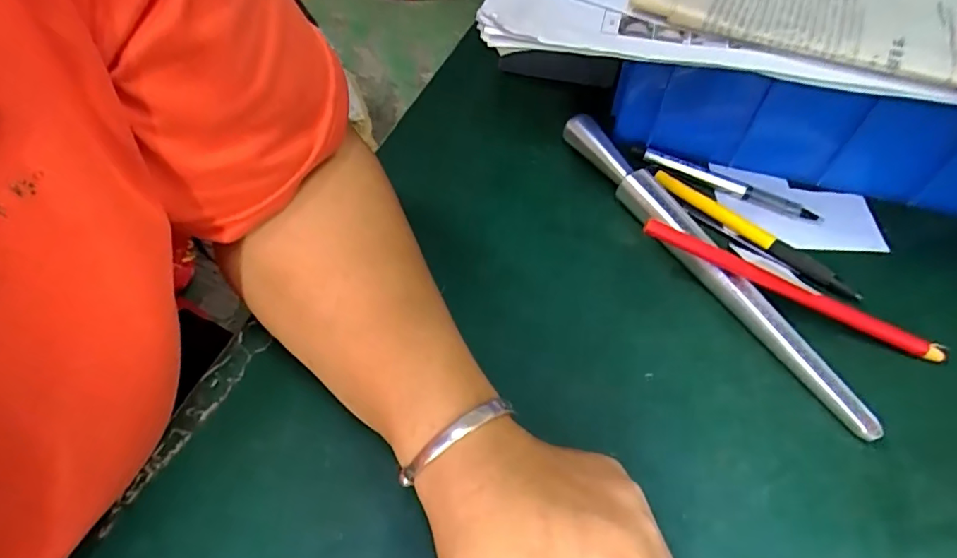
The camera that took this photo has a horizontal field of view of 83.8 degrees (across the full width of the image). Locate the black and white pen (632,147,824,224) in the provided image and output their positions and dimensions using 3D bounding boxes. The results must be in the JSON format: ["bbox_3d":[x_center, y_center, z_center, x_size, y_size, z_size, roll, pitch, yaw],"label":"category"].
[{"bbox_3d":[0.156,-0.062,0.339,0.119,0.007,0.013,26,59,15],"label":"black and white pen"}]

